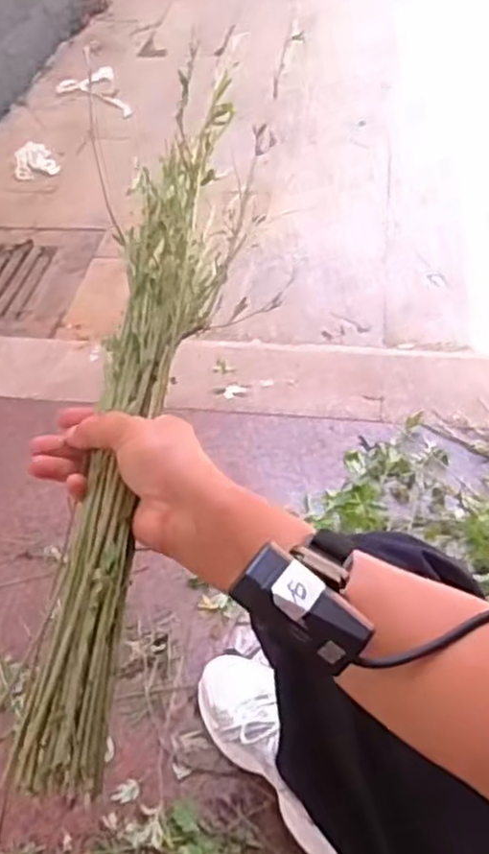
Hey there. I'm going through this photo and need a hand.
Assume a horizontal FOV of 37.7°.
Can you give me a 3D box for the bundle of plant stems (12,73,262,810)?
[{"bbox_3d":[-0.065,-0.034,0.480,0.067,0.045,0.497,6,68,9],"label":"bundle of plant stems"}]

